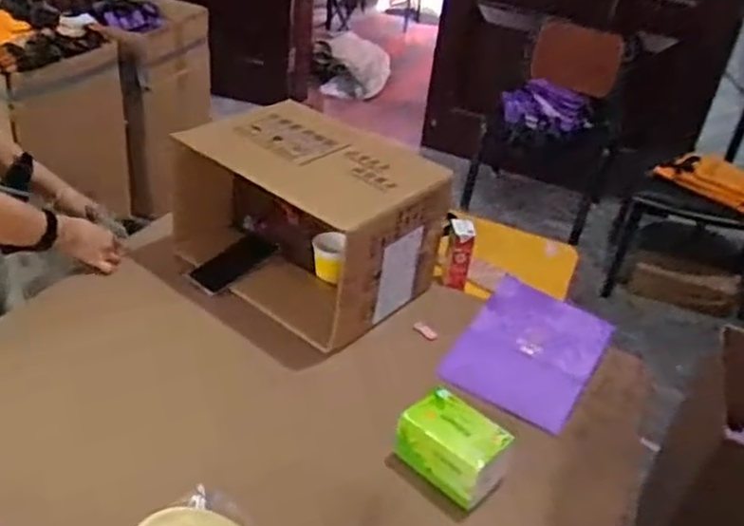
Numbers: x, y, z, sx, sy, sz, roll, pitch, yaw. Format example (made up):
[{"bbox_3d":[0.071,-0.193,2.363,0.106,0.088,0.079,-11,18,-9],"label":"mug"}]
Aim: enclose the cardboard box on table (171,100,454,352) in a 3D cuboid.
[{"bbox_3d":[-0.117,-0.086,1.209,0.428,0.262,0.263,27,37,28],"label":"cardboard box on table"}]

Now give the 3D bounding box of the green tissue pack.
[{"bbox_3d":[0.107,0.237,0.925,0.095,0.072,0.134,-22,43,-38],"label":"green tissue pack"}]

